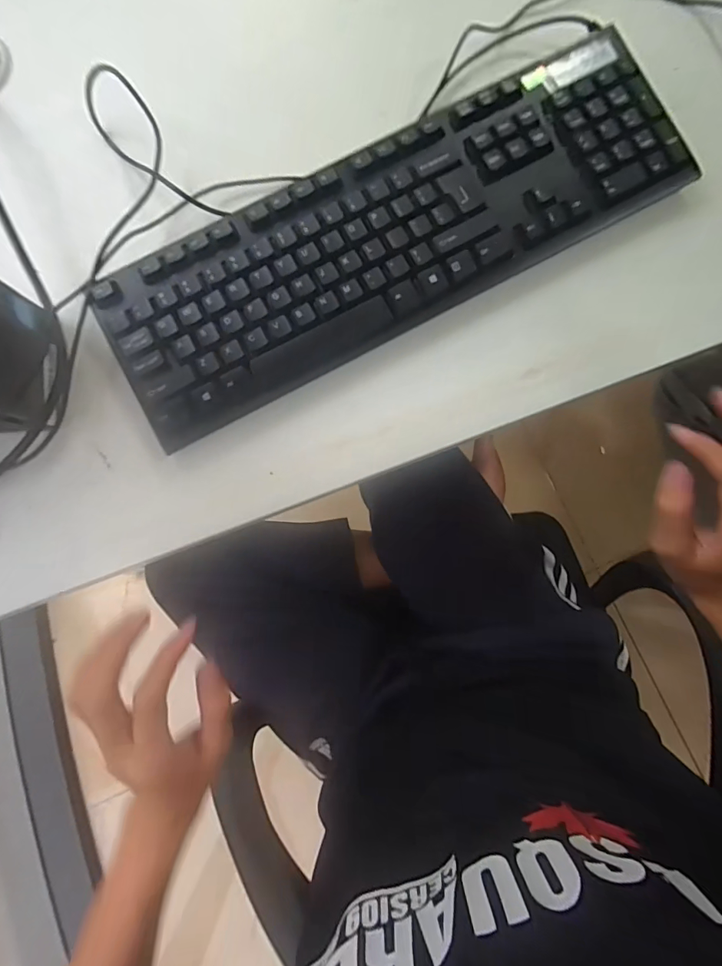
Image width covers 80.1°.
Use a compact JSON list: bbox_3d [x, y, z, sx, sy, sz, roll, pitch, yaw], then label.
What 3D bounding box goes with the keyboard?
[{"bbox_3d":[0.024,-0.181,0.321,0.430,0.027,0.134,-28,85,-2],"label":"keyboard"}]

